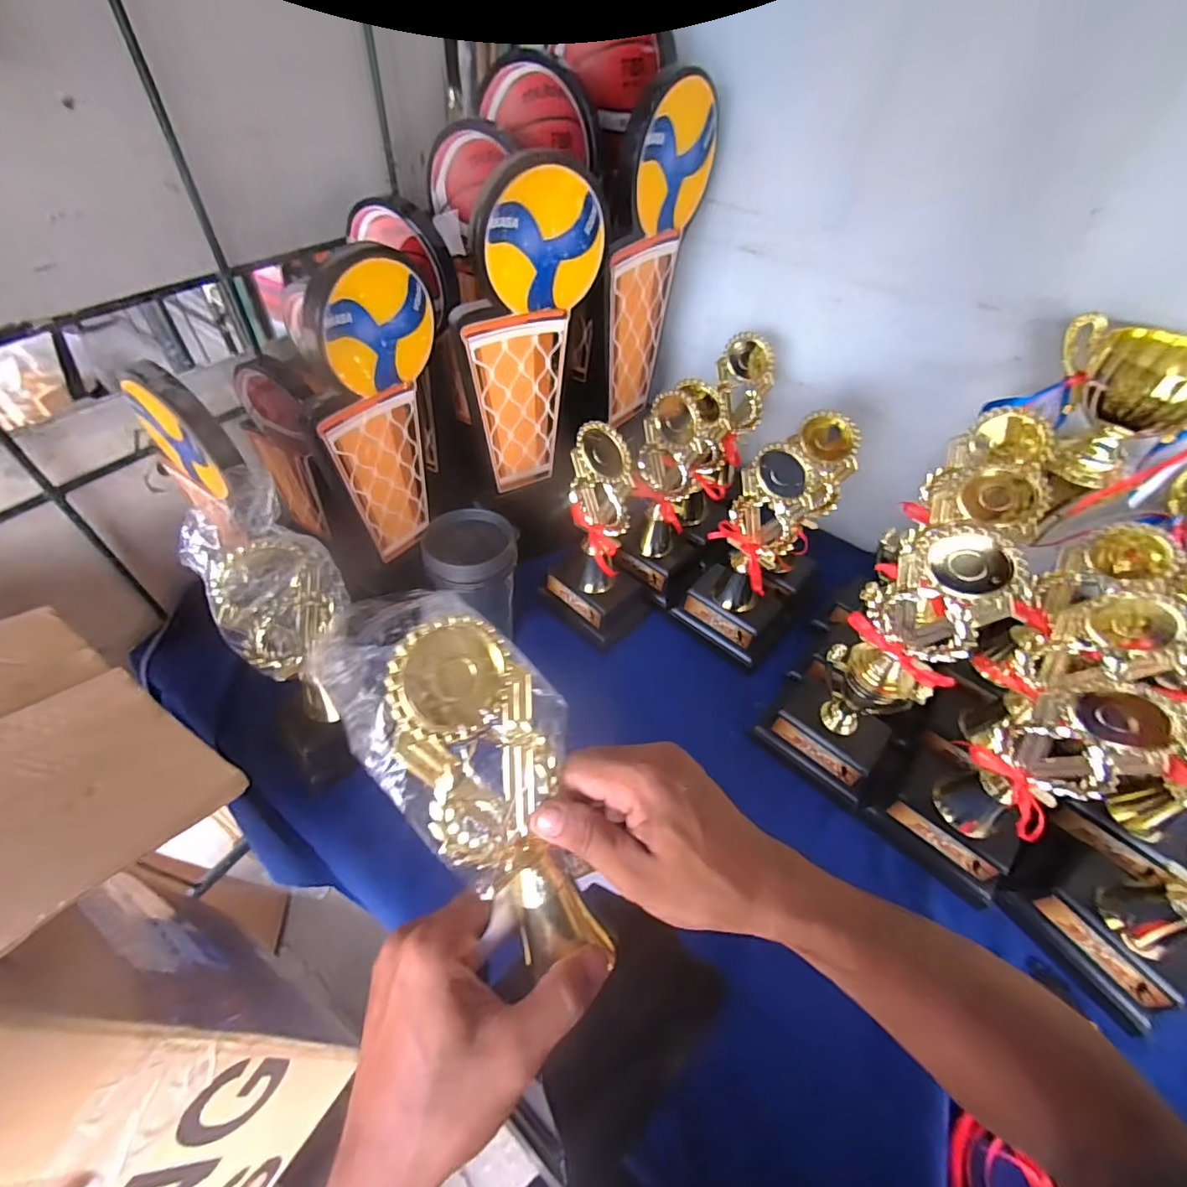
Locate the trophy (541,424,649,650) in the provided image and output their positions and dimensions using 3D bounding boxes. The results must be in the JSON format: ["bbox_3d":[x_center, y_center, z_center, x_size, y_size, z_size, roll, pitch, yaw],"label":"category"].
[{"bbox_3d":[0.010,-0.062,0.561,0.103,0.236,0.081,34,55,23],"label":"trophy"}]

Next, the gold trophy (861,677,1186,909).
[{"bbox_3d":[0.335,0.143,0.418,0.093,0.234,0.115,-32,58,-27],"label":"gold trophy"}]

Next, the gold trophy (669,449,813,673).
[{"bbox_3d":[0.174,-0.045,0.563,0.117,0.235,0.115,26,53,18],"label":"gold trophy"}]

